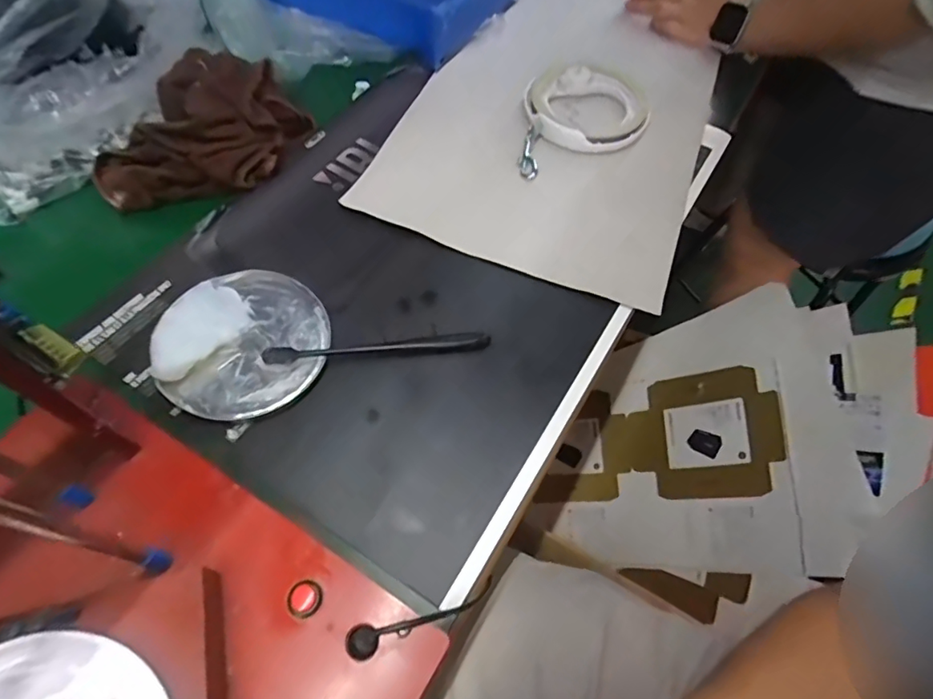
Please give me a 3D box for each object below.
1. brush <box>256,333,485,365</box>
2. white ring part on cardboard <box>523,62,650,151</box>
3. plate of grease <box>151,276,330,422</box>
[{"bbox_3d":[-0.068,-0.002,0.416,0.174,0.017,0.016,-6,63,-6],"label":"brush"},{"bbox_3d":[0.137,-0.269,0.572,0.128,0.019,0.135,1,62,-2],"label":"white ring part on cardboard"},{"bbox_3d":[-0.176,-0.008,0.412,0.126,0.016,0.125,1,62,-2],"label":"plate of grease"}]

